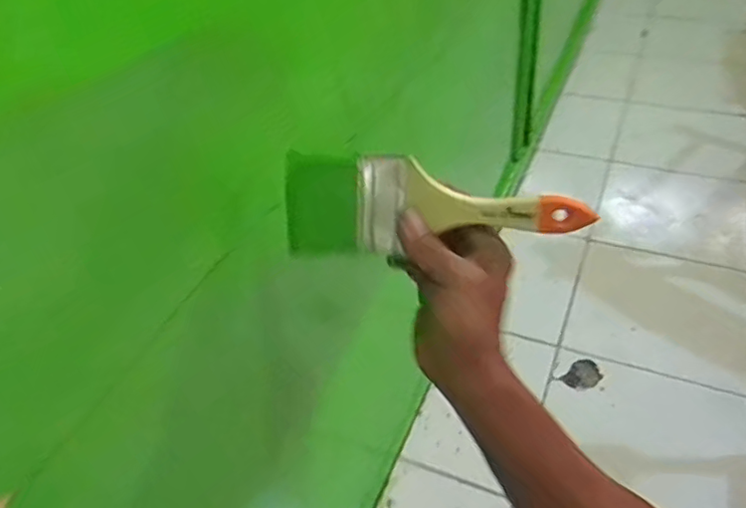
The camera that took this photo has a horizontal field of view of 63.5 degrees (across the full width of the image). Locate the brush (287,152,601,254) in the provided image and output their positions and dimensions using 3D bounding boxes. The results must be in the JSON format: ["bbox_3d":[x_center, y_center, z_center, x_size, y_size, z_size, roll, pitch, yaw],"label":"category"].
[{"bbox_3d":[0.043,-0.031,0.416,0.205,0.070,0.017,3,23,6],"label":"brush"}]

